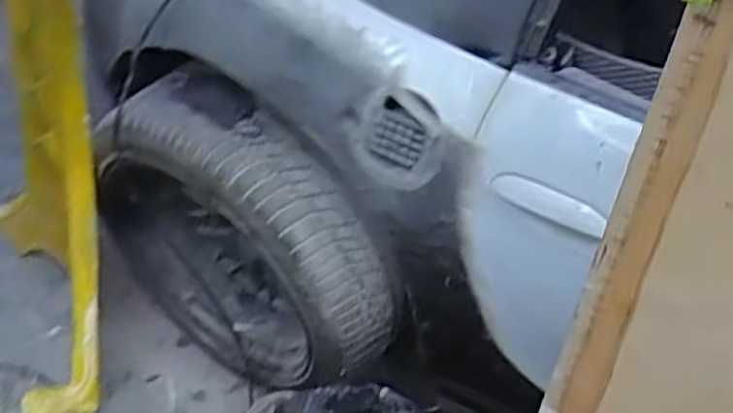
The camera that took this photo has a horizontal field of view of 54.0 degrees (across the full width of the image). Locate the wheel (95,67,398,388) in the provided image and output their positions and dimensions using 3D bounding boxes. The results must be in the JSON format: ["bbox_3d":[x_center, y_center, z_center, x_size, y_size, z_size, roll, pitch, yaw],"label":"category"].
[{"bbox_3d":[-0.254,0.069,1.411,0.673,0.662,0.178,27,53,25],"label":"wheel"}]

